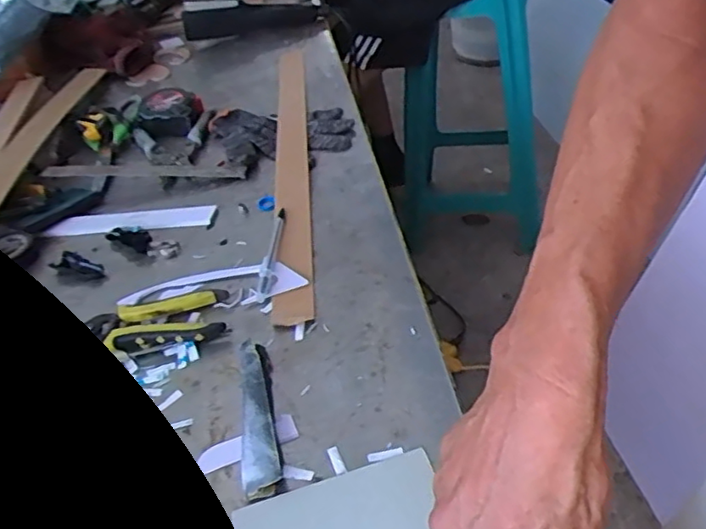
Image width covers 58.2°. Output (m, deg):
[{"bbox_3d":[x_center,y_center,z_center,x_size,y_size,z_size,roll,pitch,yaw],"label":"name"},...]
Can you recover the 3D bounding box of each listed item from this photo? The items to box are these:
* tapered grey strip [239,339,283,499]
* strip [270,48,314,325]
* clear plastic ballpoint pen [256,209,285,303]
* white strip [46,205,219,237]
[{"bbox_3d":[-0.073,0.112,0.479,0.028,0.018,0.133,-12,39,-4],"label":"tapered grey strip"},{"bbox_3d":[-0.079,-0.157,0.818,0.042,0.017,0.663,-6,38,-1],"label":"strip"},{"bbox_3d":[-0.082,-0.013,0.636,0.018,0.012,0.134,-5,39,4],"label":"clear plastic ballpoint pen"},{"bbox_3d":[-0.254,-0.051,0.722,0.188,0.007,0.038,-4,39,5],"label":"white strip"}]

